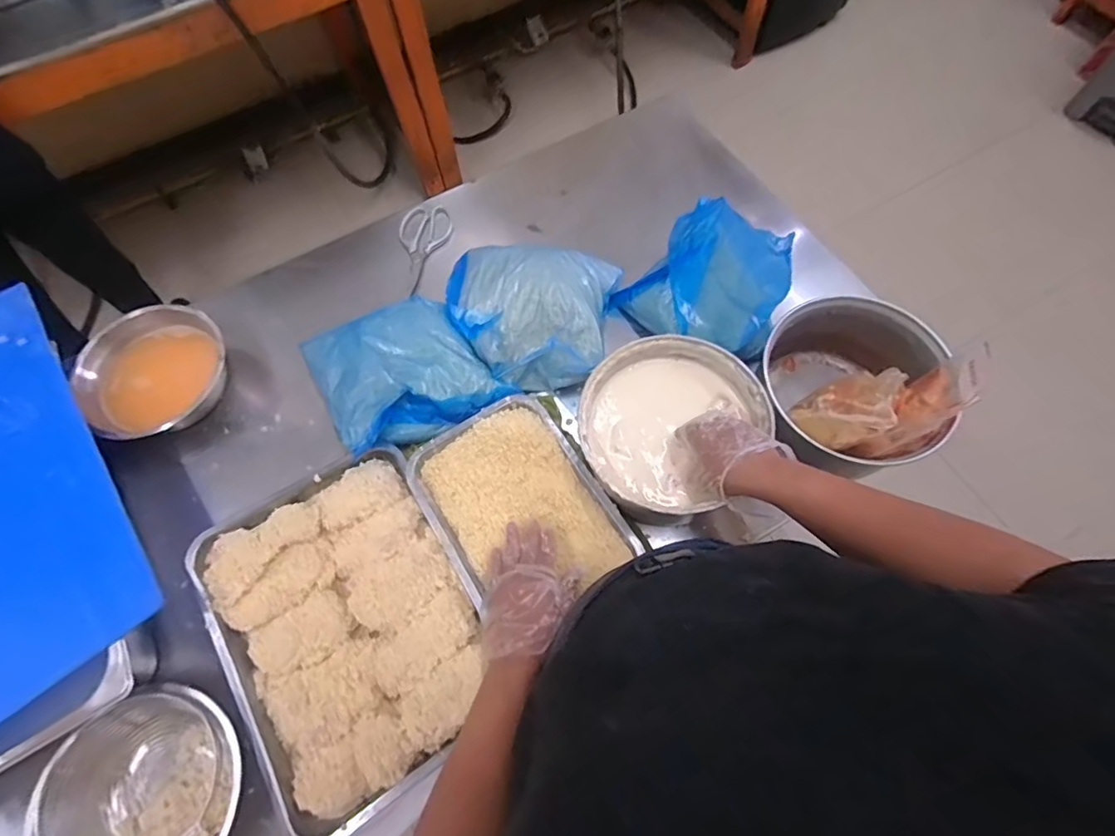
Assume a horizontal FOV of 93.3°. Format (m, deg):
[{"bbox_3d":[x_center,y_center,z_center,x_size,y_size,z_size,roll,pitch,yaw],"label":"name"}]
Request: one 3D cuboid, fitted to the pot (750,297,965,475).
[{"bbox_3d":[0.377,-0.025,0.715,0.235,0.148,0.219,-1,67,2],"label":"pot"}]

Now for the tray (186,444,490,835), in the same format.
[{"bbox_3d":[-0.254,0.238,0.632,0.269,0.042,0.380,-30,69,-10],"label":"tray"}]

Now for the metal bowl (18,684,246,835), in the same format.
[{"bbox_3d":[-0.432,0.403,0.571,0.192,0.104,0.179,-1,67,2],"label":"metal bowl"}]

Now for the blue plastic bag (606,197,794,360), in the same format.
[{"bbox_3d":[0.197,-0.179,0.732,0.129,0.214,0.204,-31,69,-10],"label":"blue plastic bag"}]

